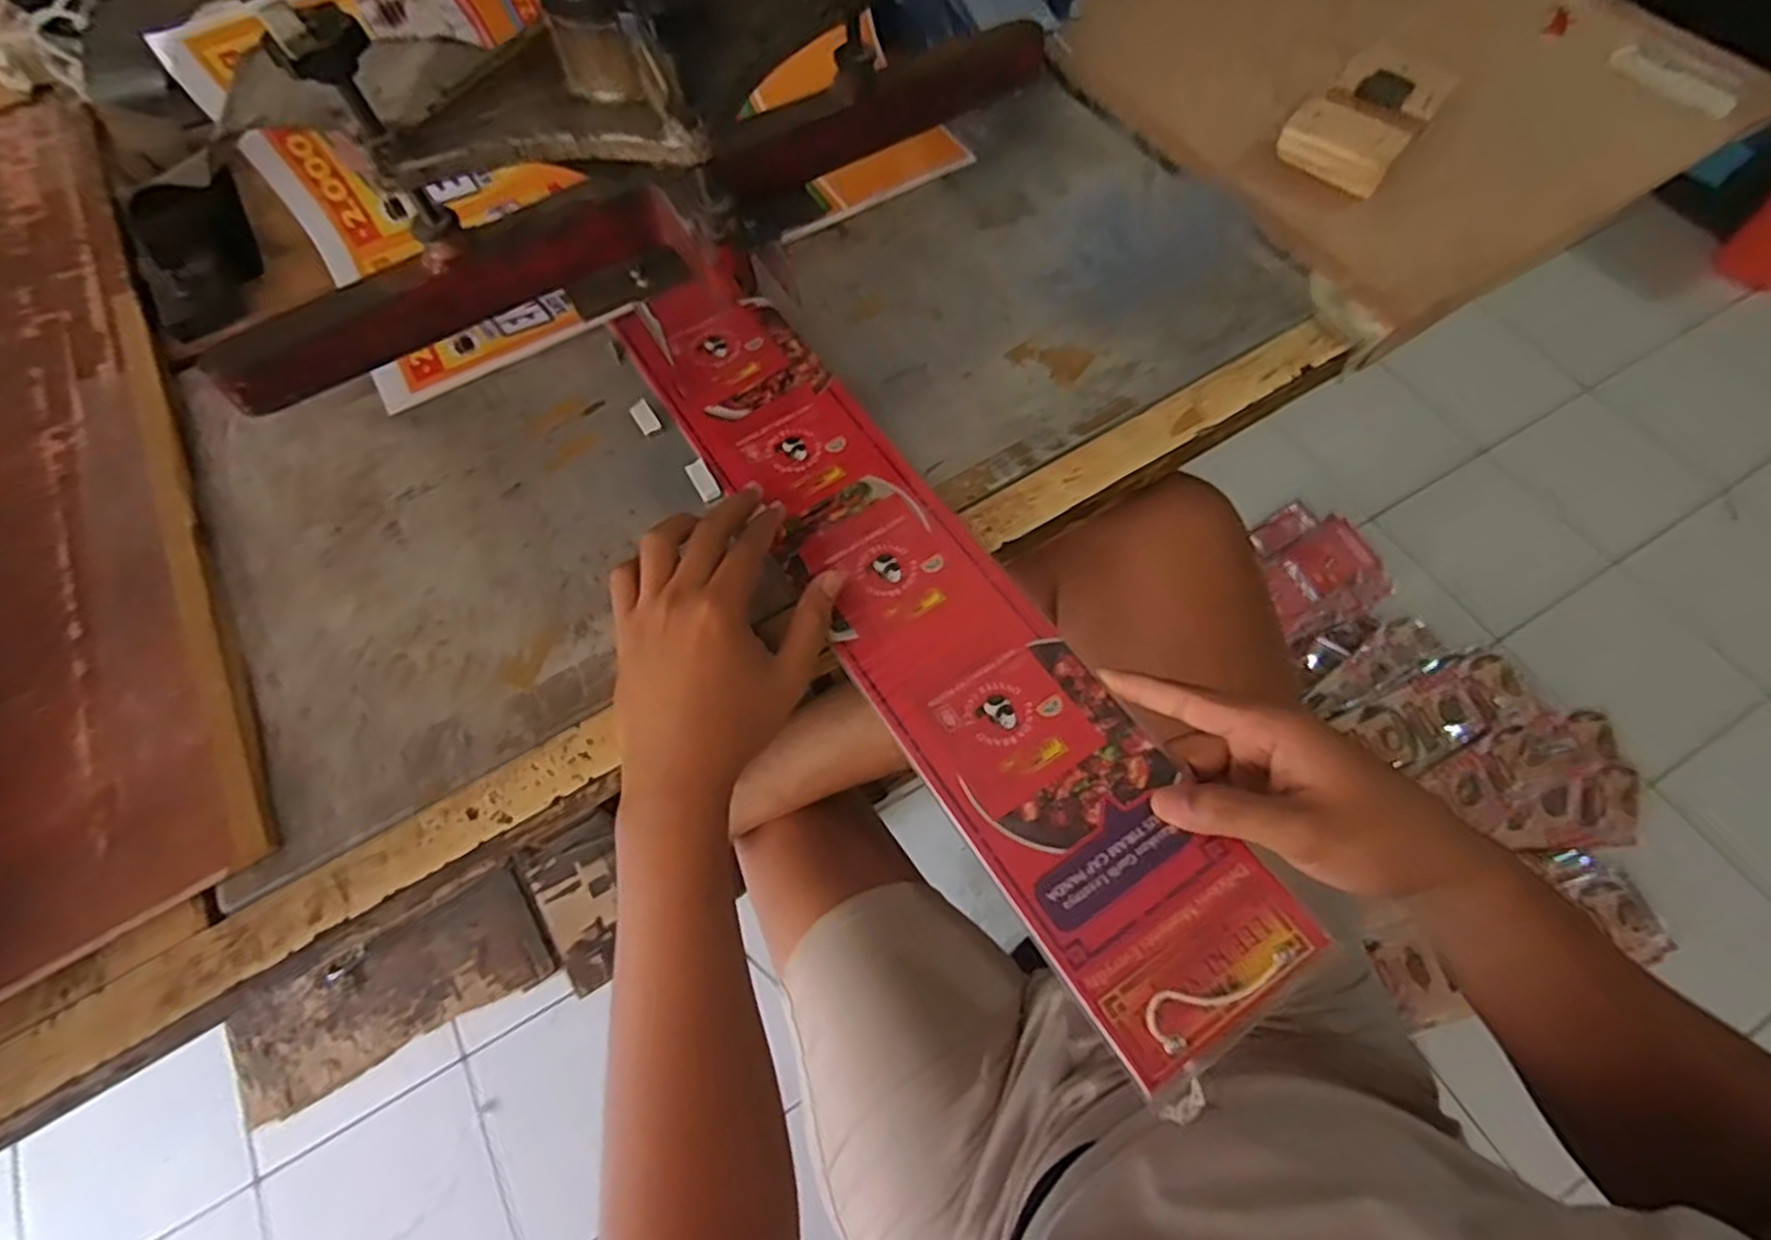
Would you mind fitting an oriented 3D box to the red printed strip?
[{"bbox_3d":[0.005,-0.030,0.448,0.108,0.012,0.546,-30,65,-12],"label":"red printed strip"}]

